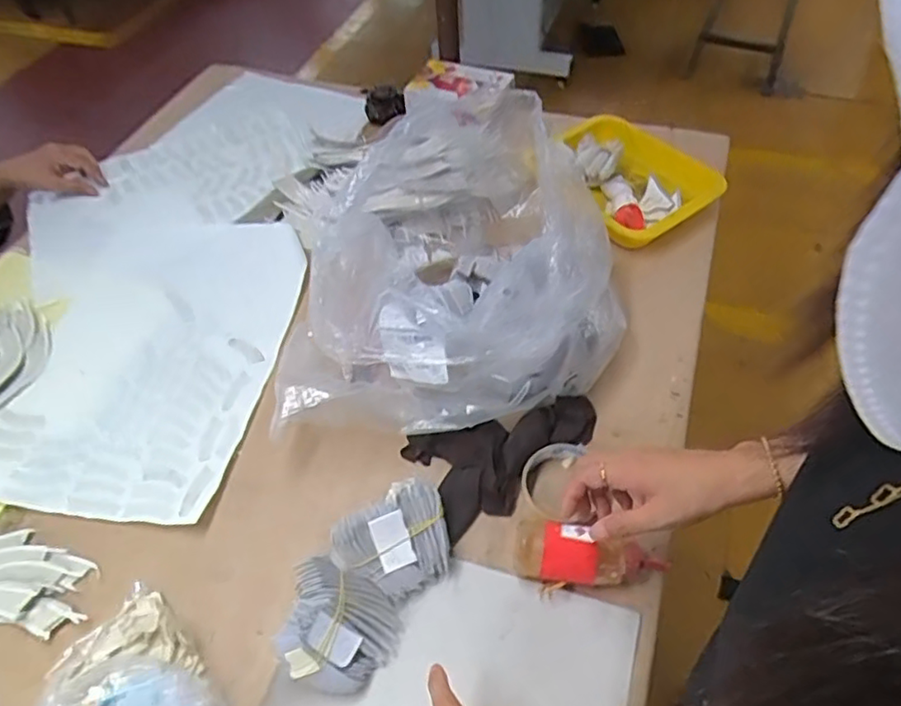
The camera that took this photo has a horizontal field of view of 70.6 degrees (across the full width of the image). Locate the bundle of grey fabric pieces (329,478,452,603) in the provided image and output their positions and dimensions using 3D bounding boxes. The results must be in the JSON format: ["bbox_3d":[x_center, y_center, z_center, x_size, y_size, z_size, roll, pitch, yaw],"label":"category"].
[{"bbox_3d":[-0.052,0.182,0.607,0.113,0.065,0.089,-25,55,-16],"label":"bundle of grey fabric pieces"}]

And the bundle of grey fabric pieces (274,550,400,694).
[{"bbox_3d":[-0.095,0.240,0.562,0.089,0.065,0.097,-1,52,1],"label":"bundle of grey fabric pieces"}]

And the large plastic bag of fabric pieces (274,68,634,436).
[{"bbox_3d":[-0.002,-0.124,0.764,0.366,0.199,0.431,-4,52,-1],"label":"large plastic bag of fabric pieces"}]

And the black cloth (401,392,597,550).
[{"bbox_3d":[0.065,0.099,0.685,0.201,0.033,0.111,-24,55,-16],"label":"black cloth"}]

